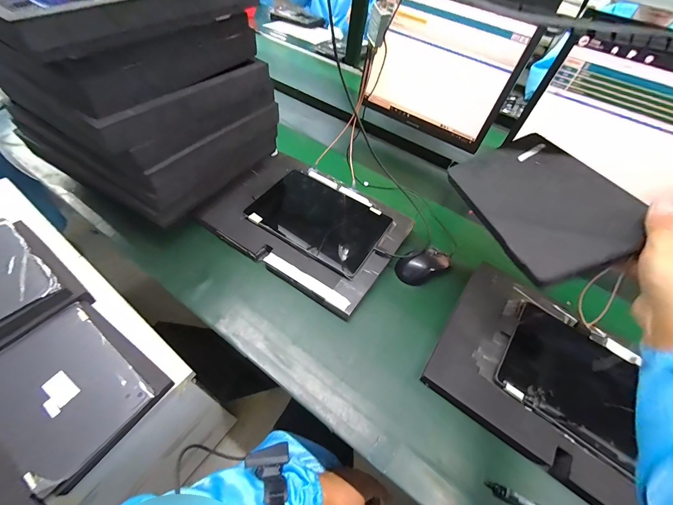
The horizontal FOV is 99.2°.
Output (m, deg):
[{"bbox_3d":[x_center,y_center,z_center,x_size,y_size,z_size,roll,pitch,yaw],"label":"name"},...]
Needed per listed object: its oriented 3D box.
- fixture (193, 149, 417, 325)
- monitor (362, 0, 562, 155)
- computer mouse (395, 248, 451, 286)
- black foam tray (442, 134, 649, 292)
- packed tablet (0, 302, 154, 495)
[{"bbox_3d":[-0.056,-0.069,0.577,0.353,0.024,0.265,30,55,14],"label":"fixture"},{"bbox_3d":[0.237,-0.428,0.669,0.337,0.283,0.040,29,55,14],"label":"monitor"},{"bbox_3d":[0.168,0.023,0.560,0.111,0.040,0.059,-28,65,-18],"label":"computer mouse"},{"bbox_3d":[0.280,-0.079,0.400,0.152,0.020,0.244,-27,45,13],"label":"black foam tray"},{"bbox_3d":[-0.448,0.215,0.466,0.257,0.020,0.170,30,50,17],"label":"packed tablet"}]

